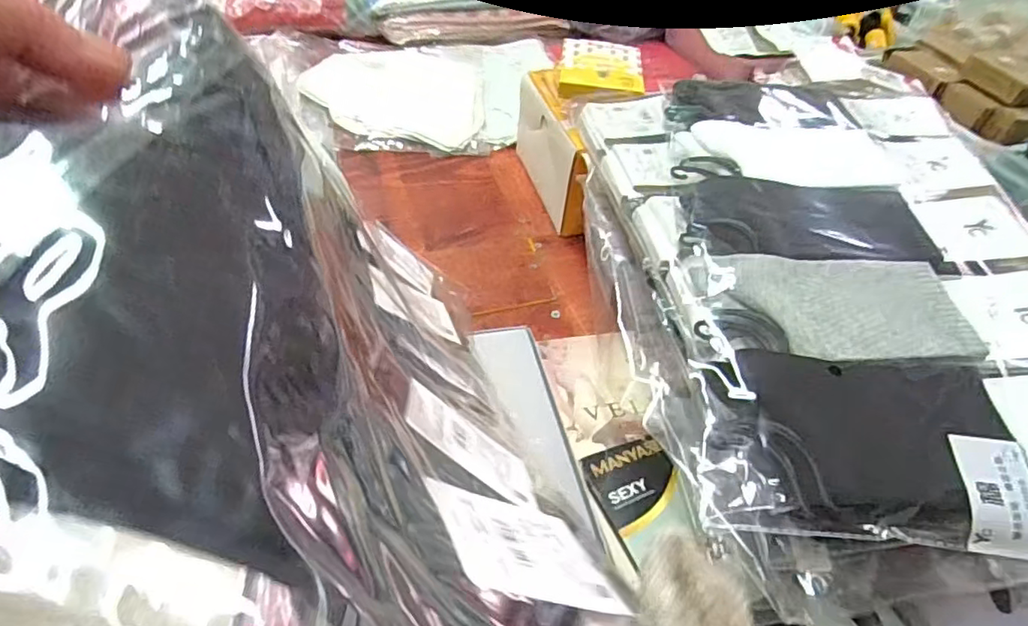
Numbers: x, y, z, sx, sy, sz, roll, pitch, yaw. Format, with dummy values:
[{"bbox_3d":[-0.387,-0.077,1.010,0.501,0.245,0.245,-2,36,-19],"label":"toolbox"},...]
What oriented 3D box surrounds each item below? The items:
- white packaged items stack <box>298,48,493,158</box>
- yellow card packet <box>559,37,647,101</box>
[{"bbox_3d":[-0.187,-0.348,0.949,0.273,0.015,0.308,-1,47,-8],"label":"white packaged items stack"},{"bbox_3d":[0.106,-0.292,0.717,0.096,0.018,0.127,8,46,1],"label":"yellow card packet"}]

